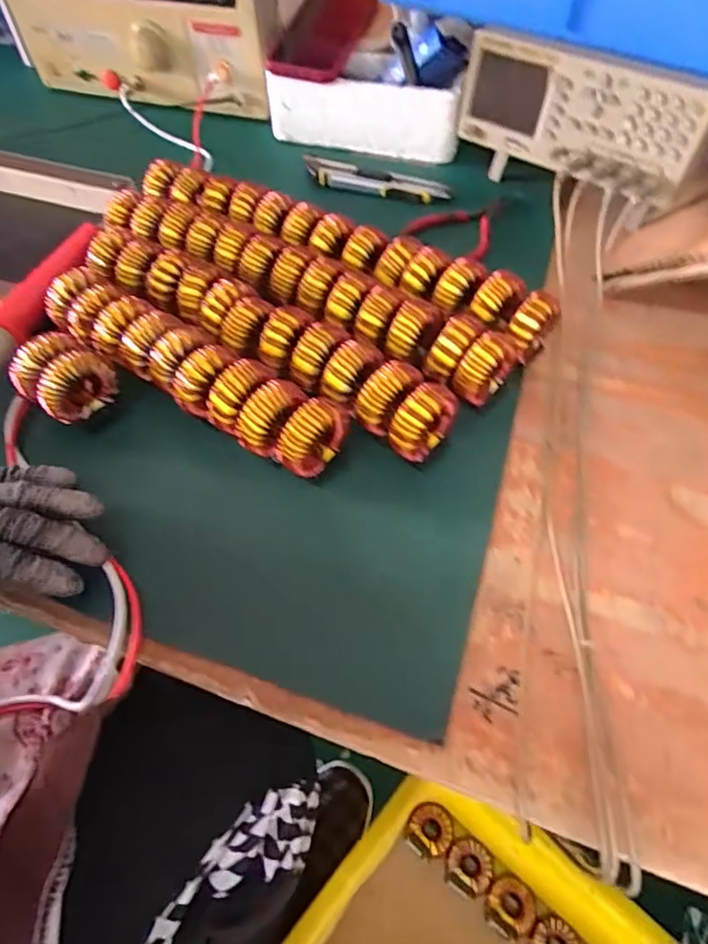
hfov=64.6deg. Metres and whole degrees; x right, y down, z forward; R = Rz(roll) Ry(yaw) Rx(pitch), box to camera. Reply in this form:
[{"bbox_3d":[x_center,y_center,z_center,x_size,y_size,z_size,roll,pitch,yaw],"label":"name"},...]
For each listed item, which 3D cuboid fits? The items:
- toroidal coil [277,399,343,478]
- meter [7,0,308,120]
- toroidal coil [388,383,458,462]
[{"bbox_3d":[-0.026,-0.017,0.360,0.018,0.056,0.045,36,65,23],"label":"toroidal coil"},{"bbox_3d":[-0.209,-0.569,0.661,0.325,0.160,0.227,16,56,12],"label":"meter"},{"bbox_3d":[0.045,-0.028,0.366,0.045,0.055,0.022,-38,63,-20],"label":"toroidal coil"}]

